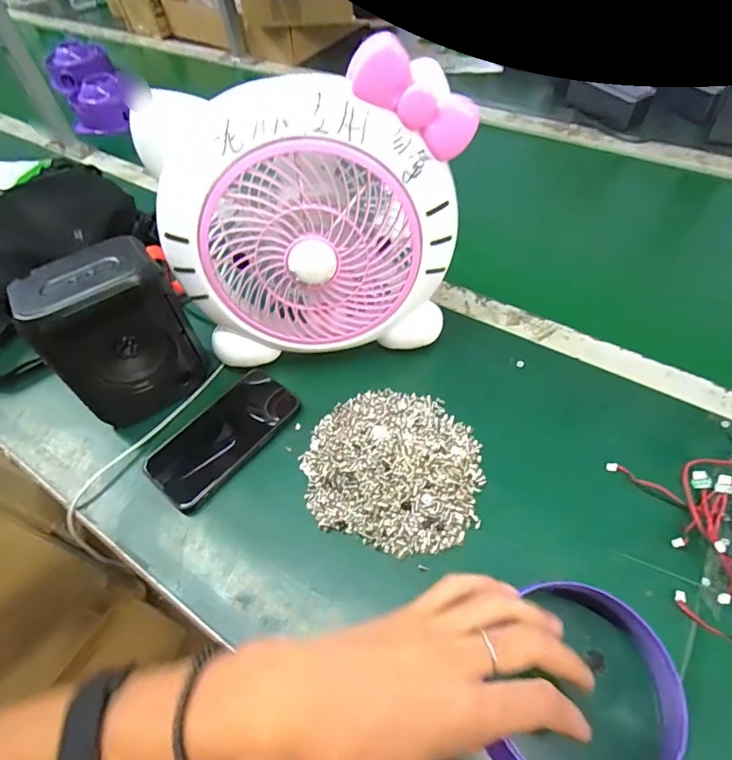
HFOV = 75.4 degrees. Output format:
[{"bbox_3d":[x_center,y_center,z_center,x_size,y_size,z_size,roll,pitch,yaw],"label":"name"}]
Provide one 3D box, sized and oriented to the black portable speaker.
[{"bbox_3d":[-0.227,-0.035,0.442,0.116,0.156,0.076,-39,59,-23],"label":"black portable speaker"}]

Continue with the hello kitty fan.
[{"bbox_3d":[-0.042,-0.126,0.418,0.254,0.249,0.084,-13,52,-5],"label":"hello kitty fan"}]

